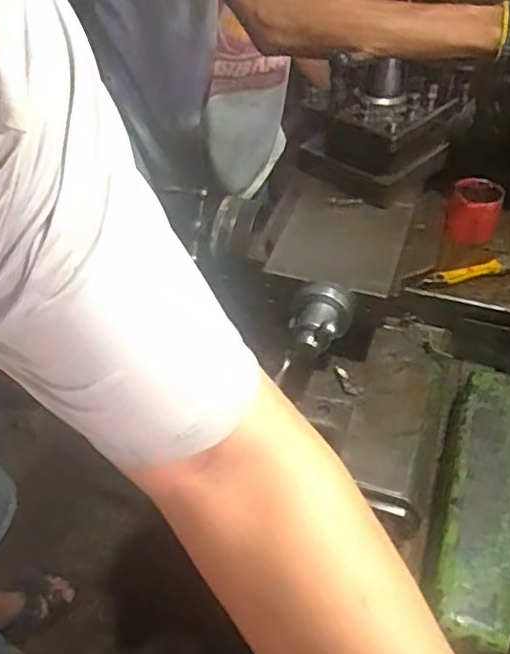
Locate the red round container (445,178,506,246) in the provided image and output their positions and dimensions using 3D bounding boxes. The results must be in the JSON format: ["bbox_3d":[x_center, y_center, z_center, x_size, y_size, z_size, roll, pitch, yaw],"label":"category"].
[{"bbox_3d":[0.281,-0.148,0.824,0.064,0.059,0.067,15,46,18],"label":"red round container"}]

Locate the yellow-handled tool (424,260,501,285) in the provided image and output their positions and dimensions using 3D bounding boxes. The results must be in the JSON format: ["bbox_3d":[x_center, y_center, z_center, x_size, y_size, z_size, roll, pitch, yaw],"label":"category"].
[{"bbox_3d":[0.253,-0.064,0.771,0.096,0.010,0.017,-11,44,-8],"label":"yellow-handled tool"}]

